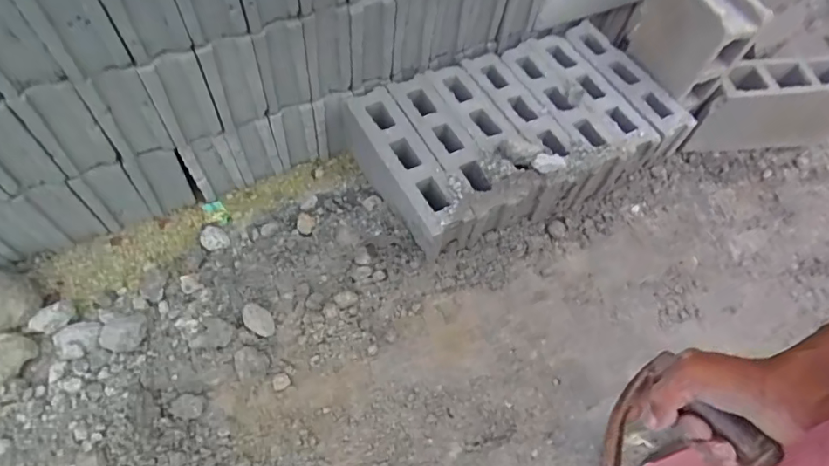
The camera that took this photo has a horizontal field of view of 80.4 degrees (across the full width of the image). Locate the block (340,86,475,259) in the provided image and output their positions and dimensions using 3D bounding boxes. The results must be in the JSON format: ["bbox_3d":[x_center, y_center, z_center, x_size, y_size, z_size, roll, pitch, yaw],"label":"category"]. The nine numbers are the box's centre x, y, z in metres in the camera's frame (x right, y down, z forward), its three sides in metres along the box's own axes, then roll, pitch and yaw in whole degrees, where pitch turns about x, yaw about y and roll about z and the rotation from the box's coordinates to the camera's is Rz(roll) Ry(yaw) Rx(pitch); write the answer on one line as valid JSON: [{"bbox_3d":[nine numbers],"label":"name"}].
[{"bbox_3d":[-0.025,-0.130,1.090,0.110,0.177,0.405,-26,64,-18],"label":"block"}]

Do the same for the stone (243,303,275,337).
[{"bbox_3d":[-0.312,0.171,0.978,0.048,0.027,0.082,-34,66,-21],"label":"stone"}]

